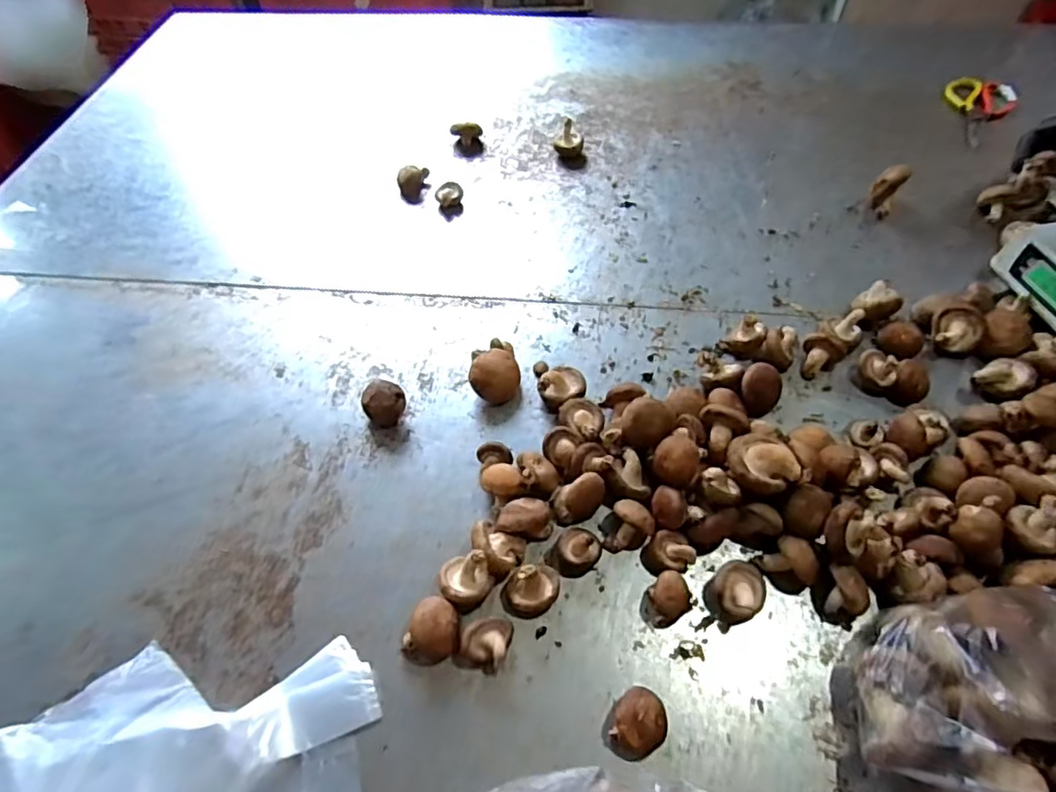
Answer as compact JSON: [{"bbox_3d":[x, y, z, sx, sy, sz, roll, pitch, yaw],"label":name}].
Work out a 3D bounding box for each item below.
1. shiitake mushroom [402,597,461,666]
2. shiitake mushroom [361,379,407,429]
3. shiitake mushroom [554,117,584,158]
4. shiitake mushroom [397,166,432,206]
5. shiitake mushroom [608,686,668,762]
[{"bbox_3d":[-0.080,0.199,0.488,0.051,0.036,0.043,-33,59,-20],"label":"shiitake mushroom"},{"bbox_3d":[-0.154,0.008,0.621,0.042,0.041,0.032,2,54,4],"label":"shiitake mushroom"},{"bbox_3d":[0.063,-0.396,0.899,0.045,0.038,0.046,8,54,9],"label":"shiitake mushroom"},{"bbox_3d":[-0.168,-0.316,0.860,0.045,0.033,0.050,-10,54,-5],"label":"shiitake mushroom"},{"bbox_3d":[0.085,0.252,0.447,0.039,0.034,0.047,25,58,19],"label":"shiitake mushroom"}]

